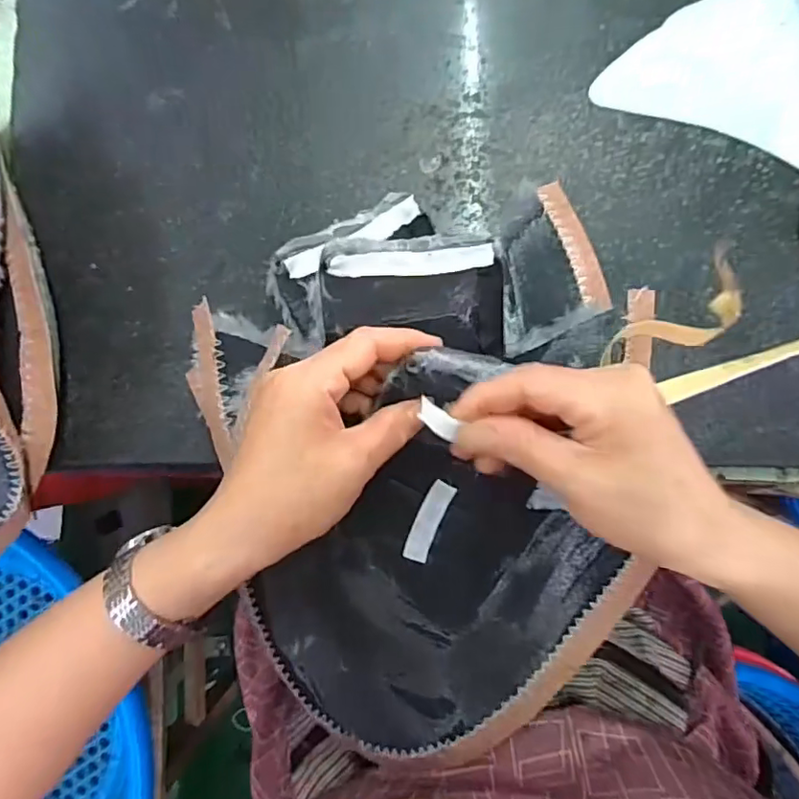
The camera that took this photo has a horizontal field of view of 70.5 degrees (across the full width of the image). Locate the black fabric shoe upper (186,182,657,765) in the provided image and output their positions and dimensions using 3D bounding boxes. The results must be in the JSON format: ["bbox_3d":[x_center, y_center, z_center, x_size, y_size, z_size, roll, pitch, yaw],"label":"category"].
[{"bbox_3d":[0.026,0.034,0.295,0.242,0.067,0.279,-18,87,-2],"label":"black fabric shoe upper"}]

